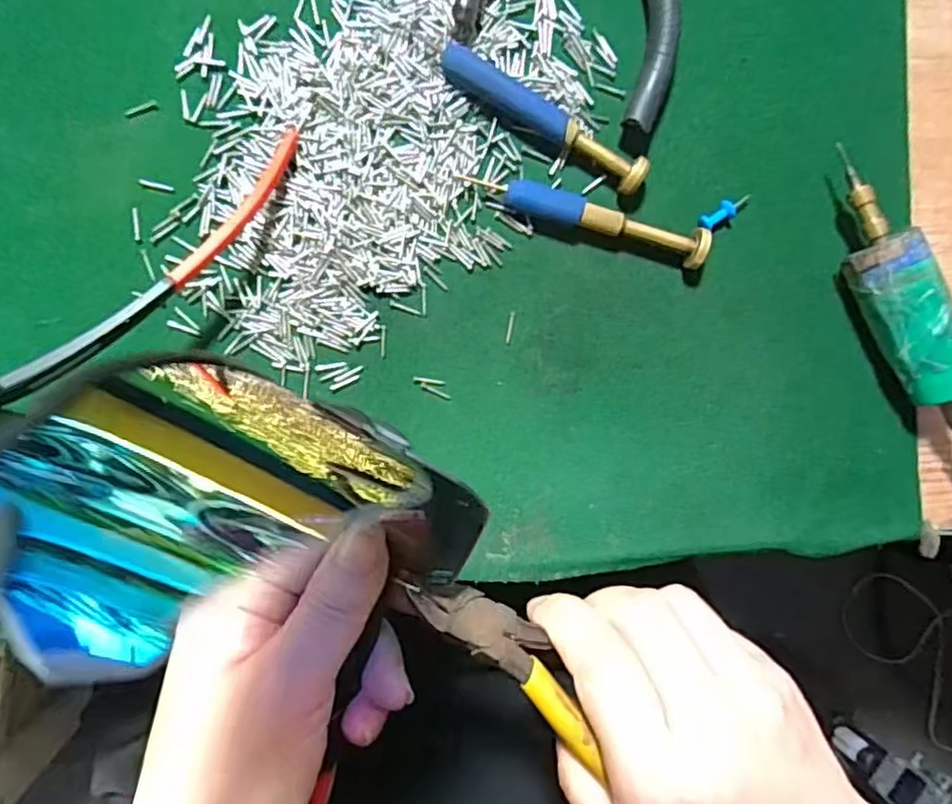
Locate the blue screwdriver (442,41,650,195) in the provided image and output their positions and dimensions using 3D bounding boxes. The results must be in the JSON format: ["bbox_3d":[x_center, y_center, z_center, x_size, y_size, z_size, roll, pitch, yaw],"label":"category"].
[{"bbox_3d":[0.025,-0.107,0.254,0.086,0.013,0.013,30,88,-6],"label":"blue screwdriver"}]

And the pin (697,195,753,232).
[{"bbox_3d":[0.099,-0.076,0.266,0.025,0.006,0.008,-30,94,-4],"label":"pin"}]

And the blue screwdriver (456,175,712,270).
[{"bbox_3d":[0.042,-0.071,0.256,0.093,0.015,0.012,18,89,-6],"label":"blue screwdriver"}]

